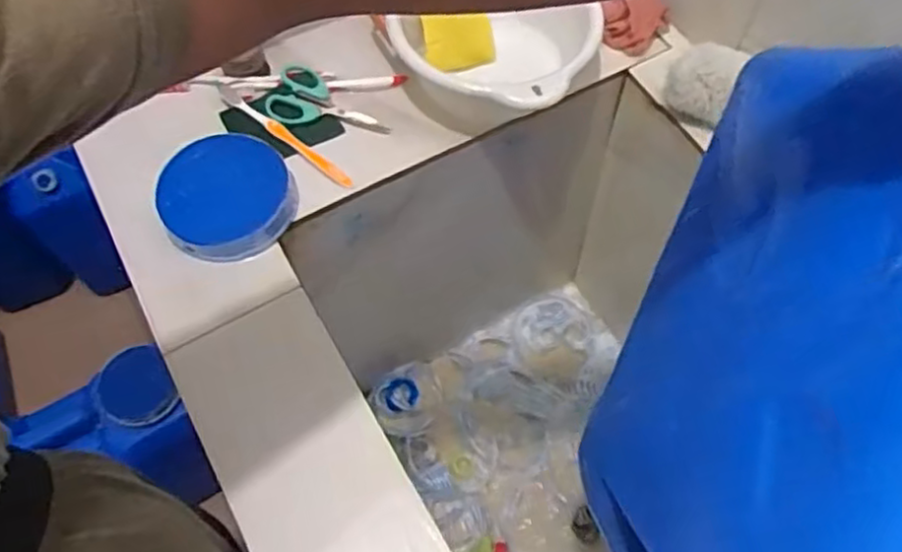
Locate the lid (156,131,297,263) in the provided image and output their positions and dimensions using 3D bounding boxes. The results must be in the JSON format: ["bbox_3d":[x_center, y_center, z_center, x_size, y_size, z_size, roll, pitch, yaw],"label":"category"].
[{"bbox_3d":[-0.203,-0.071,0.644,0.116,0.028,0.109,1,73,-3],"label":"lid"}]

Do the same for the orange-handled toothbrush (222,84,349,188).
[{"bbox_3d":[-0.167,-0.140,0.697,0.177,0.015,0.018,38,68,17],"label":"orange-handled toothbrush"}]

